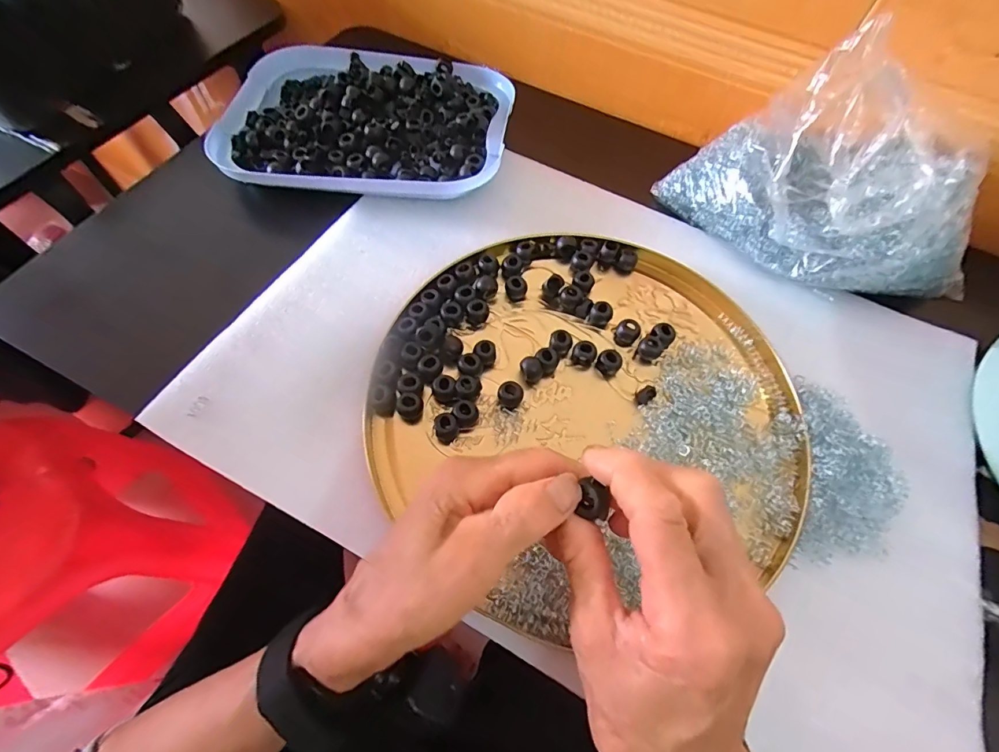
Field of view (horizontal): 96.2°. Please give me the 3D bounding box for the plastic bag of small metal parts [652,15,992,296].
[{"bbox_3d":[0.258,-0.144,0.338,0.251,0.150,0.084,37,67,14],"label":"plastic bag of small metal parts"}]

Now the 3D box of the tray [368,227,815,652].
[{"bbox_3d":[0.059,0.008,0.317,0.288,0.020,0.271,1,63,-3],"label":"tray"}]

